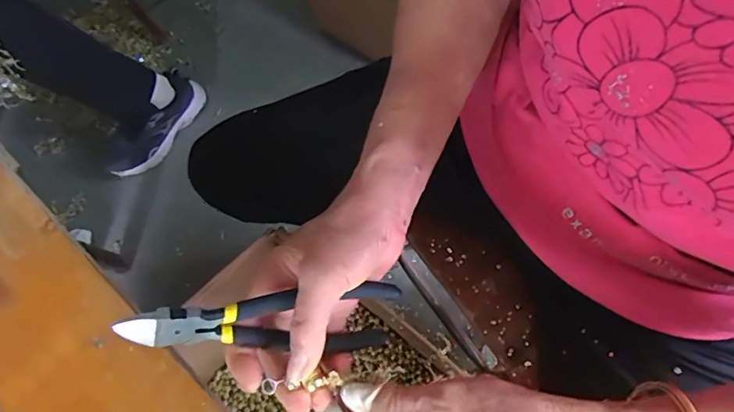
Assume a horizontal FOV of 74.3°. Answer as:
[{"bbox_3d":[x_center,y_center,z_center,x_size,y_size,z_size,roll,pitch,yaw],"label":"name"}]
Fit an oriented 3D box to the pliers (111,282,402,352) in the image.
[{"bbox_3d":[-0.053,0.062,0.272,0.152,0.050,0.013,6,26,-29],"label":"pliers"}]

